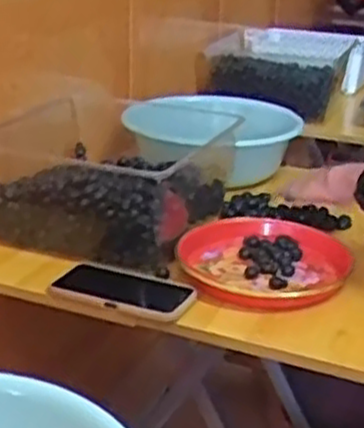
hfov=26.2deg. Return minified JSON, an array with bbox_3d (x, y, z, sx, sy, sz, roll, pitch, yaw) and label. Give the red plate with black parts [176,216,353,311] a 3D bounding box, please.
[{"bbox_3d":[0.098,0.055,0.953,0.193,0.035,0.185,3,22,-1],"label":"red plate with black parts"}]

